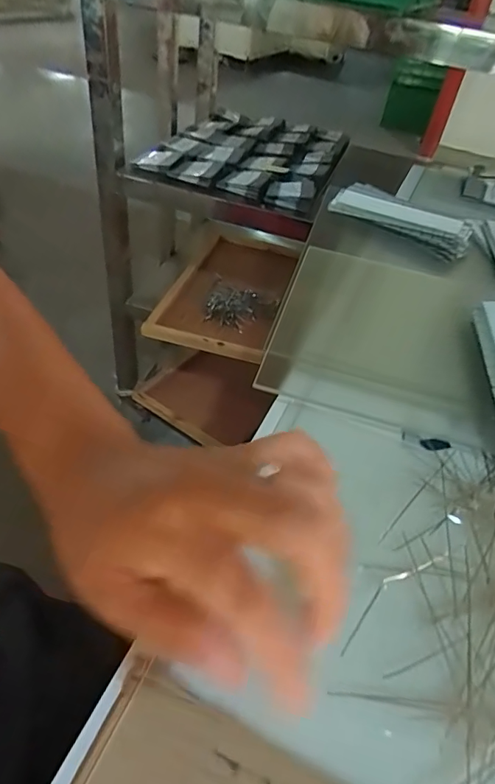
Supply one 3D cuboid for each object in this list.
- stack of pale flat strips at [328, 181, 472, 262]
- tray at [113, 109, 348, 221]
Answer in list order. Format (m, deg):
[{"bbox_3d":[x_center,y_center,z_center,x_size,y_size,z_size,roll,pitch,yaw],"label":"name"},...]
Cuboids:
[{"bbox_3d":[0.157,-0.180,0.473,0.143,0.024,0.051,37,51,27],"label":"stack of pale flat strips"},{"bbox_3d":[0.025,-0.505,0.952,0.341,0.032,0.506,16,45,9],"label":"tray"}]

